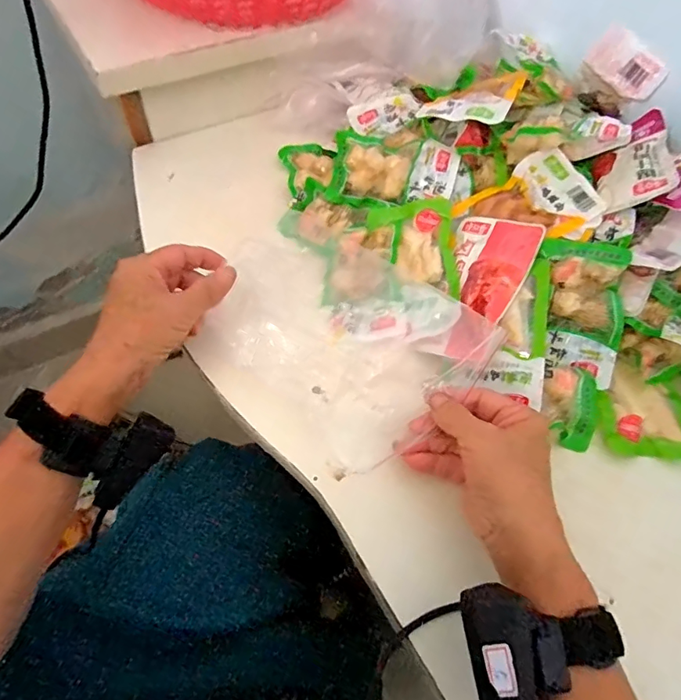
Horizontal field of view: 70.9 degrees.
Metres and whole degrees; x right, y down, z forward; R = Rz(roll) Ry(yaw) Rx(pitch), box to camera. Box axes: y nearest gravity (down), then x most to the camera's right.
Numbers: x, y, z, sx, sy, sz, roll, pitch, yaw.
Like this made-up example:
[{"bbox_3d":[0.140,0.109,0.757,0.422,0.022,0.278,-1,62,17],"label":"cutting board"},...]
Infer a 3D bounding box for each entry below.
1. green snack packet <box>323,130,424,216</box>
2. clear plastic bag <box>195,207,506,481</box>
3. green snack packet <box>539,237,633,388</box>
[{"bbox_3d":[0.032,-0.183,0.498,0.085,0.030,0.075,16,101,13],"label":"green snack packet"},{"bbox_3d":[-0.005,-0.017,0.408,0.222,0.052,0.174,38,66,16],"label":"clear plastic bag"},{"bbox_3d":[0.216,-0.034,0.420,0.067,0.019,0.124,0,94,9],"label":"green snack packet"}]

